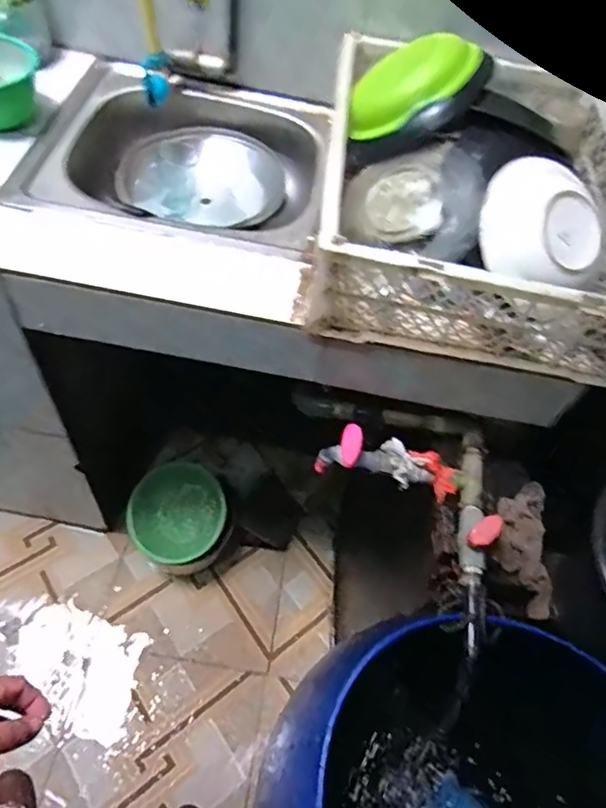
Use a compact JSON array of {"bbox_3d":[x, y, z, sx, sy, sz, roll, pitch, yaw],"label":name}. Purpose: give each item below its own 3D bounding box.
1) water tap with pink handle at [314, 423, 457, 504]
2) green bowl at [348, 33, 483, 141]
[{"bbox_3d":[0.116,0.080,0.761,0.190,0.059,0.067,15,57,8],"label":"water tap with pink handle"},{"bbox_3d":[0.146,-0.420,0.738,0.170,0.060,0.126,-20,66,23],"label":"green bowl"}]

